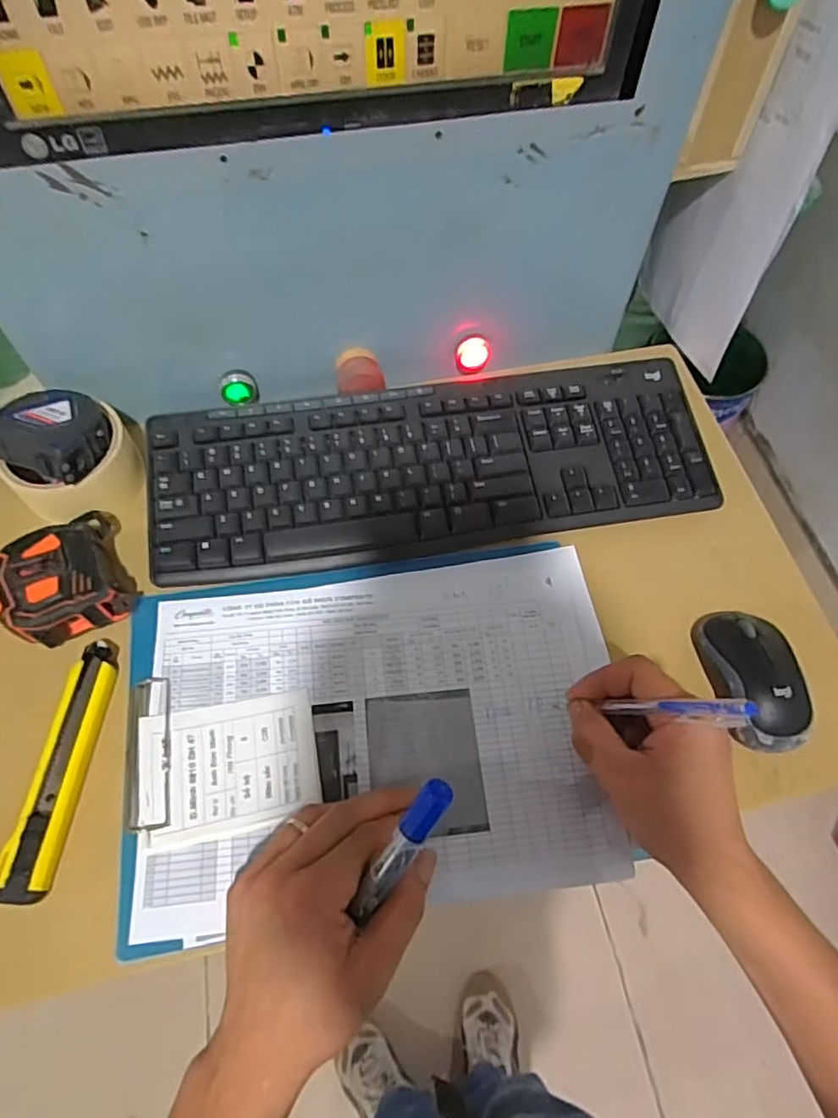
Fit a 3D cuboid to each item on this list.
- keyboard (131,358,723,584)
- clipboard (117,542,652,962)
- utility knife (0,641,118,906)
[{"bbox_3d":[0.014,-0.074,0.481,0.426,0.032,0.138,-9,61,-5],"label":"keyboard"},{"bbox_3d":[-0.026,0.108,0.409,0.317,0.018,0.217,-8,61,-5],"label":"clipboard"},{"bbox_3d":[-0.220,0.126,0.385,0.026,0.014,0.152,4,61,2],"label":"utility knife"}]

